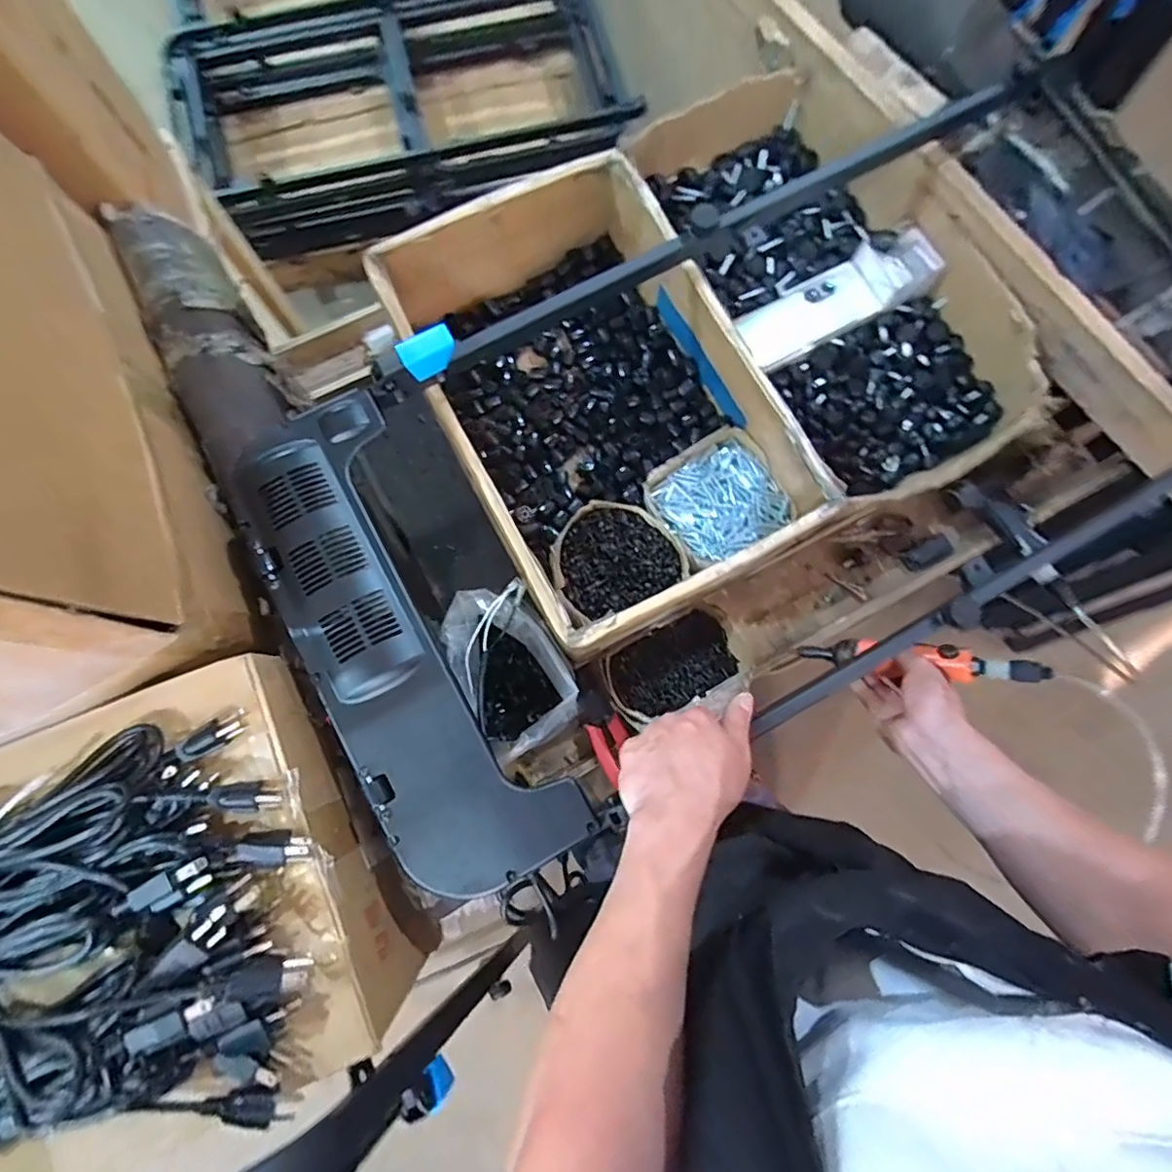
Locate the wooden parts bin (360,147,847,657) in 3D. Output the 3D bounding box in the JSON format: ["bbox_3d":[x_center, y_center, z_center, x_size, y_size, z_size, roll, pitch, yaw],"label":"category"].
[{"bbox_3d":[0.009,-0.219,0.737,0.343,0.171,0.521,-29,81,-6],"label":"wooden parts bin"}]

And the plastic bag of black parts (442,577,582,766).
[{"bbox_3d":[-0.083,0.094,0.673,0.108,0.115,0.172,-22,81,-5],"label":"plastic bag of black parts"}]

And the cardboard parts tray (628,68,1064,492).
[{"bbox_3d":[0.341,-0.424,0.807,0.289,0.132,0.618,-25,81,-6],"label":"cardboard parts tray"}]

